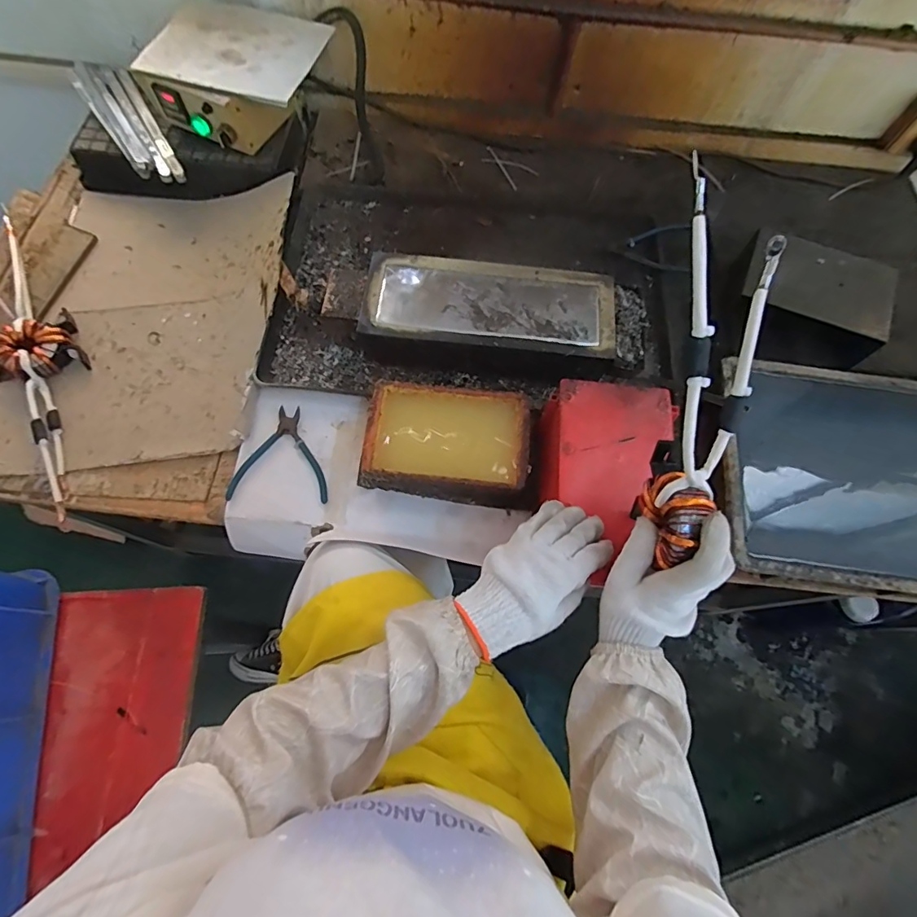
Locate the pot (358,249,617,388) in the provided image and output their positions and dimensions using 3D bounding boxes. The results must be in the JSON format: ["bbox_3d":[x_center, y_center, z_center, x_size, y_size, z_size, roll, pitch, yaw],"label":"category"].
[{"bbox_3d":[0.041,-0.196,0.684,0.332,0.086,0.148,8,68,1],"label":"pot"}]

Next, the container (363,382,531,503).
[{"bbox_3d":[-0.013,-0.020,0.621,0.200,0.063,0.139,7,68,1],"label":"container"}]

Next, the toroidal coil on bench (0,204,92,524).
[{"bbox_3d":[-0.605,-0.153,0.685,0.107,0.045,0.513,-26,71,-12],"label":"toroidal coil on bench"}]

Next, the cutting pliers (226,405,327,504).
[{"bbox_3d":[-0.234,-0.008,0.636,0.128,0.006,0.131,2,68,-2],"label":"cutting pliers"}]

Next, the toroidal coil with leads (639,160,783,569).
[{"bbox_3d":[0.202,-0.053,0.381,0.077,0.281,0.068,-4,23,-4],"label":"toroidal coil with leads"}]

